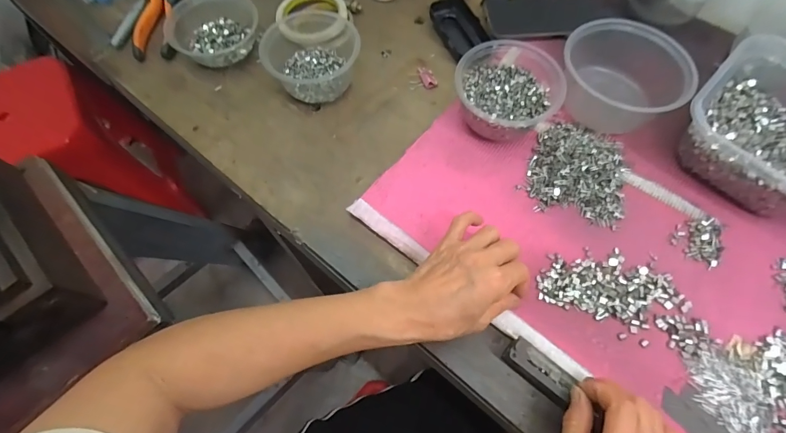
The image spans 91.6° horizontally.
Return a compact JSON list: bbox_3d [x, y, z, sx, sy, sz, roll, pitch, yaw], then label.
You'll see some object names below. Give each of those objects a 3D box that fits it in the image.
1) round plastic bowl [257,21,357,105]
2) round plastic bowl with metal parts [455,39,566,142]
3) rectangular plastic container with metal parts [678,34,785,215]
[{"bbox_3d":[-0.098,-0.203,0.479,0.112,0.054,0.109,0,66,0],"label":"round plastic bowl"},{"bbox_3d":[0.124,-0.140,0.436,0.110,0.062,0.103,0,66,0],"label":"round plastic bowl with metal parts"},{"bbox_3d":[0.407,-0.090,0.402,0.164,0.069,0.172,-40,72,-15],"label":"rectangular plastic container with metal parts"}]

